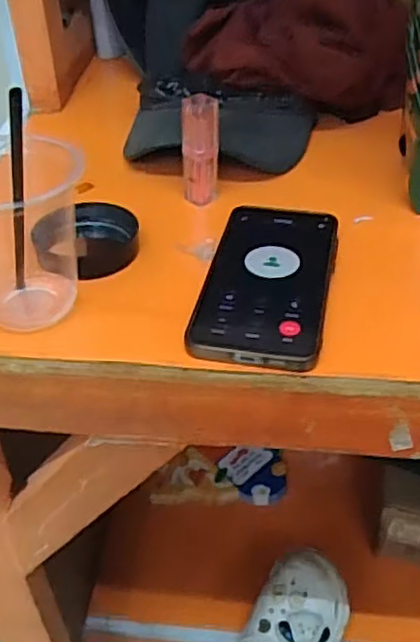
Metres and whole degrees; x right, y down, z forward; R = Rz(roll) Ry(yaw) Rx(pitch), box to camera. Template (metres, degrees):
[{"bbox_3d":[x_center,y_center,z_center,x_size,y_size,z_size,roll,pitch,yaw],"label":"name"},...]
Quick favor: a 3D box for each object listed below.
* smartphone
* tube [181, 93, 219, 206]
[{"bbox_3d":[0.039,-0.030,0.446,0.081,0.007,0.161,6,42,11],"label":"smartphone"},{"bbox_3d":[-0.007,-0.129,0.511,0.027,0.080,0.020,-1,40,0],"label":"tube"}]

